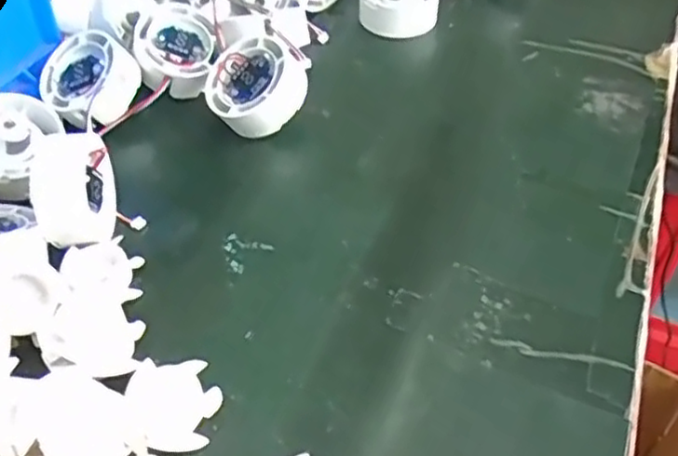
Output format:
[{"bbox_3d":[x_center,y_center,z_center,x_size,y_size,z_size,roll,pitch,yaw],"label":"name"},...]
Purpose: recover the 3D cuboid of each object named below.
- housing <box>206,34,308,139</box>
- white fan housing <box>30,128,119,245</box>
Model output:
[{"bbox_3d":[-0.047,-0.081,0.407,0.053,0.028,0.057,-9,68,22],"label":"housing"},{"bbox_3d":[-0.127,-0.017,0.338,0.024,0.053,0.048,0,46,2],"label":"white fan housing"}]

